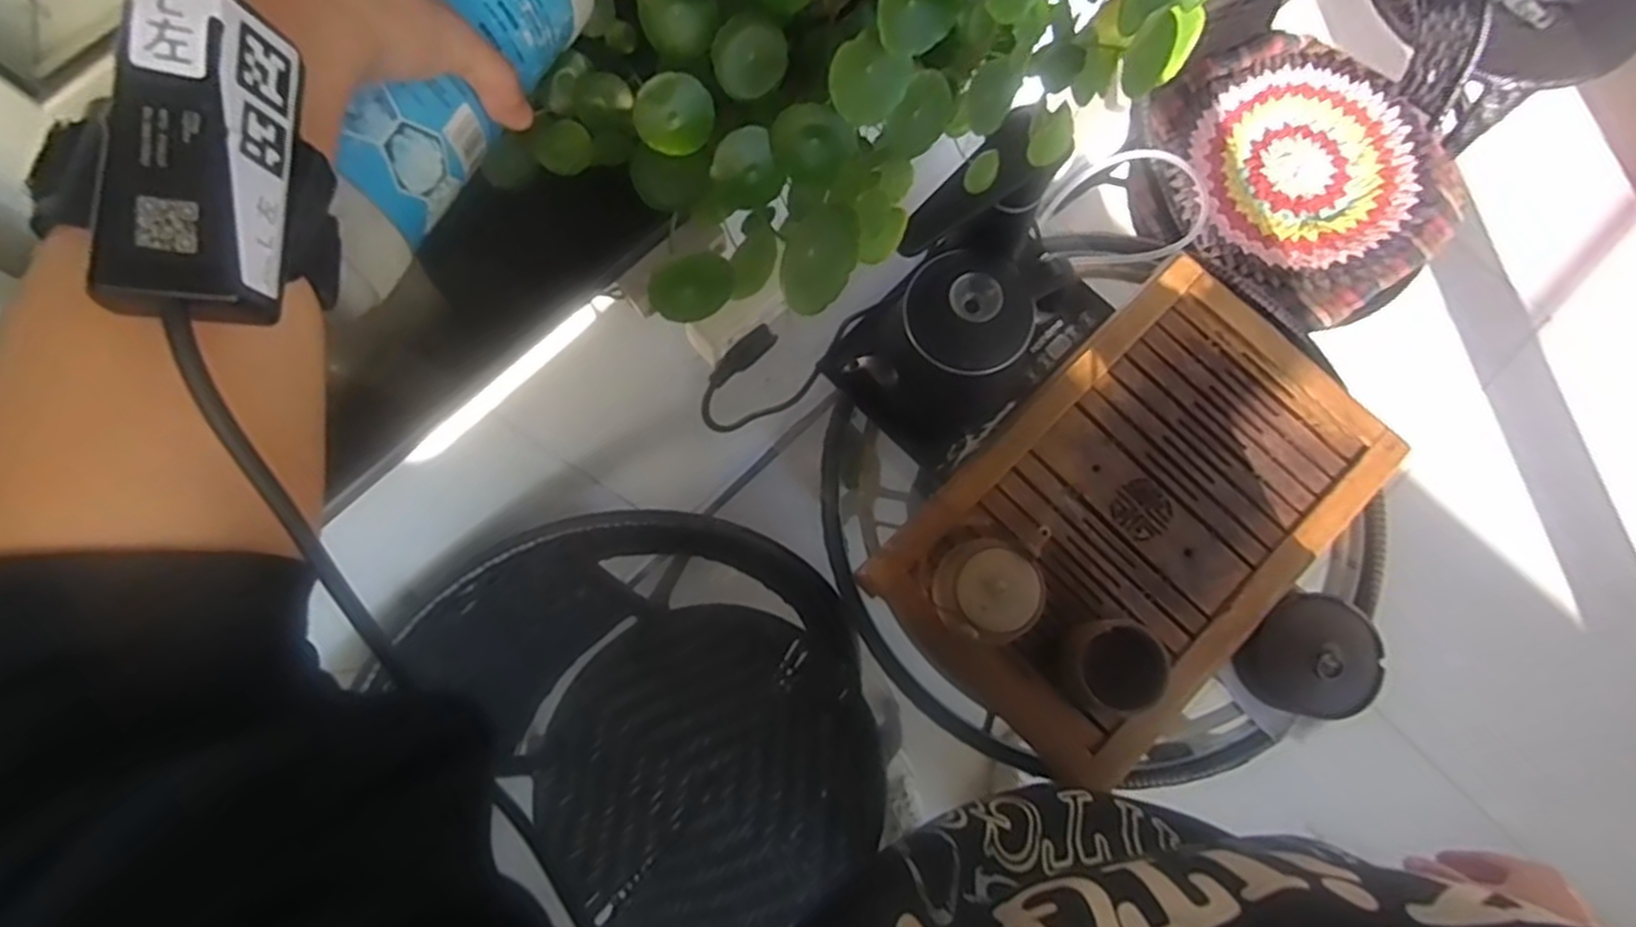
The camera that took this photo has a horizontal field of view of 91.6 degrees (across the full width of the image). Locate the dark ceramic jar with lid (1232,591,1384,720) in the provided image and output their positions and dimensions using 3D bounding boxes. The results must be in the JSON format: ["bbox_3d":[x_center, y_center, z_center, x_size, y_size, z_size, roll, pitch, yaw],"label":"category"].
[{"bbox_3d":[0.457,0.180,0.746,0.103,0.066,0.107,0,76,-1],"label":"dark ceramic jar with lid"}]

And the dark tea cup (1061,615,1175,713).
[{"bbox_3d":[0.258,0.174,0.690,0.070,0.065,0.073,0,76,-1],"label":"dark tea cup"}]

